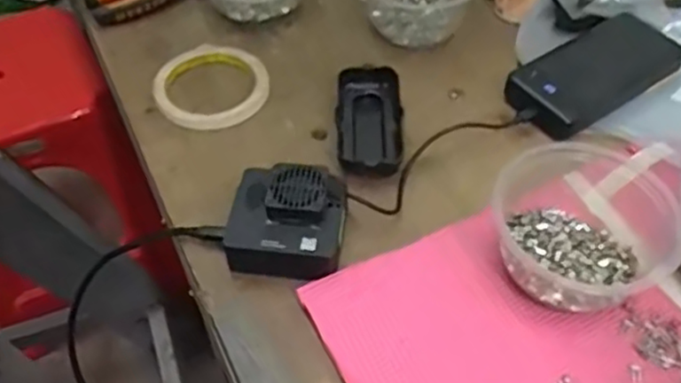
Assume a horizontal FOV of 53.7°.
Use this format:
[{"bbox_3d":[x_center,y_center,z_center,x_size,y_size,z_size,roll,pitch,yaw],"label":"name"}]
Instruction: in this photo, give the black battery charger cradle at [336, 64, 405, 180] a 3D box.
[{"bbox_3d":[0.024,-0.057,0.549,0.052,0.022,0.103,-1,51,-1],"label":"black battery charger cradle"}]

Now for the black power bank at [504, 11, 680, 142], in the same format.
[{"bbox_3d":[0.219,-0.104,0.575,0.158,0.019,0.070,-28,56,-21],"label":"black power bank"}]

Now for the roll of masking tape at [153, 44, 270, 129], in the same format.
[{"bbox_3d":[-0.114,-0.092,0.596,0.098,0.025,0.090,0,51,0],"label":"roll of masking tape"}]

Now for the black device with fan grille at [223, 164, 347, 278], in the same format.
[{"bbox_3d":[-0.038,0.021,0.474,0.080,0.045,0.070,6,51,6],"label":"black device with fan grille"}]

